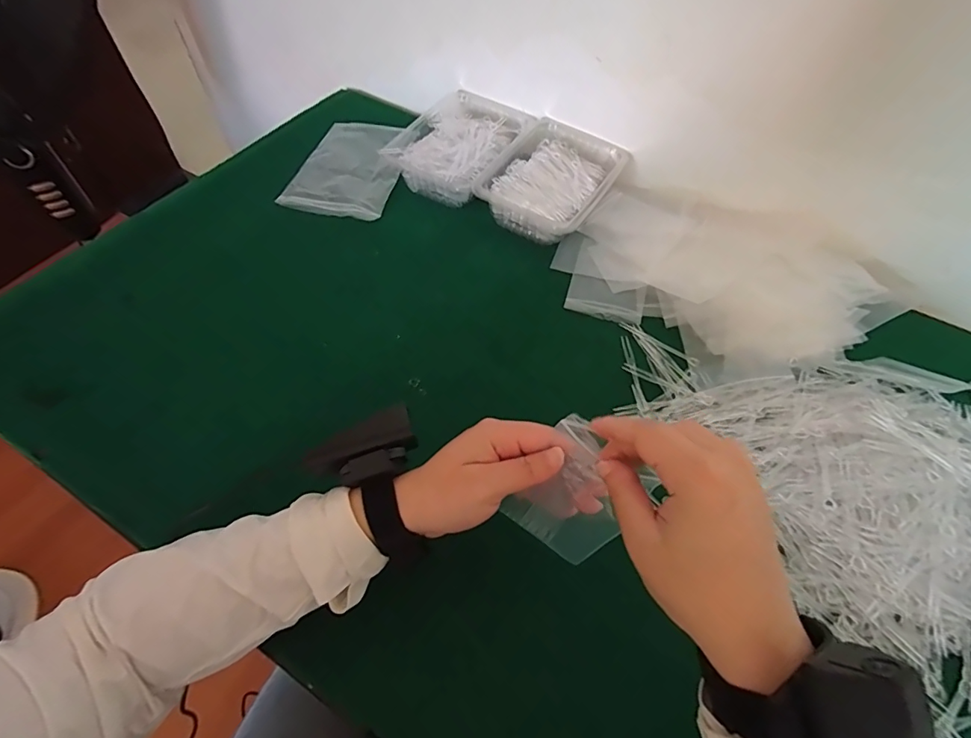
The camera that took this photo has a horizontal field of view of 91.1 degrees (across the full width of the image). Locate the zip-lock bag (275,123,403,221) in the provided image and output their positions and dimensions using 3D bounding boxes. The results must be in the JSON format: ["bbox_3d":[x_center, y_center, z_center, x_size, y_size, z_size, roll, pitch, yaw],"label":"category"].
[{"bbox_3d":[-0.173,-0.265,0.621,0.124,0.007,0.186,11,55,5],"label":"zip-lock bag"}]

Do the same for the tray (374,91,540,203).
[{"bbox_3d":[-0.030,-0.284,0.616,0.129,0.050,0.171,28,58,16],"label":"tray"}]

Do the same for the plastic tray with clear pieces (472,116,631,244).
[{"bbox_3d":[0.082,-0.225,0.585,0.132,0.058,0.172,28,58,16],"label":"plastic tray with clear pieces"}]

